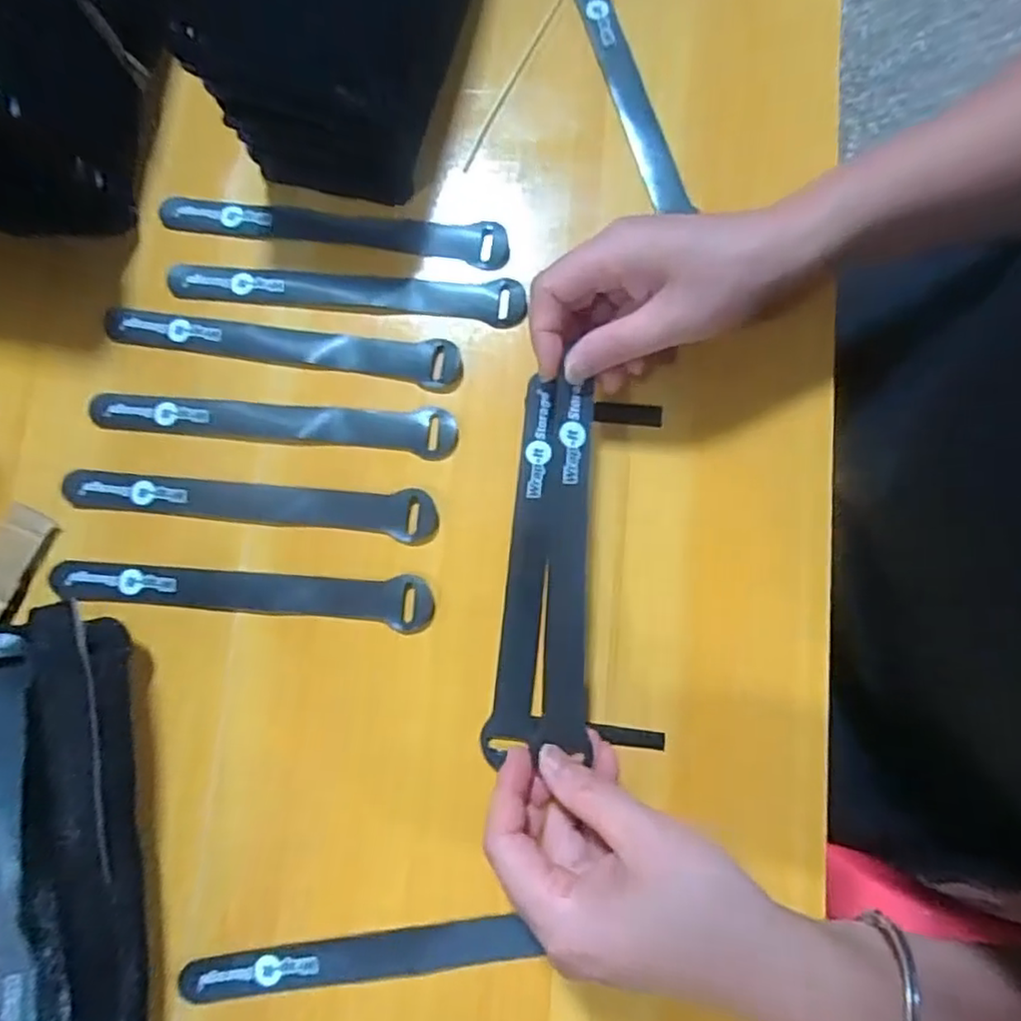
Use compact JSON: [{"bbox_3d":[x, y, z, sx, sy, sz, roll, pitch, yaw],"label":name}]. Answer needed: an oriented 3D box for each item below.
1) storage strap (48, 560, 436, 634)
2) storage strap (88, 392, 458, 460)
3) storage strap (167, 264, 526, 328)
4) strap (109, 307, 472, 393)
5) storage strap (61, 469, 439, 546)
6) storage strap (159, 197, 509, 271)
[{"bbox_3d":[-0.145,0.042,0.347,0.208,0.004,0.026,4,84,7],"label":"storage strap"},{"bbox_3d":[-0.134,-0.051,0.361,0.208,0.004,0.025,6,82,7],"label":"storage strap"},{"bbox_3d":[-0.093,-0.123,0.363,0.201,0.004,0.026,7,77,6],"label":"storage strap"},{"bbox_3d":[-0.129,-0.093,0.361,0.206,0.004,0.024,10,86,8],"label":"strap"},{"bbox_3d":[-0.144,-0.006,0.354,0.208,0.004,0.026,6,84,8],"label":"storage strap"},{"bbox_3d":[-0.104,-0.163,0.375,0.207,0.007,0.024,10,83,7],"label":"storage strap"}]

